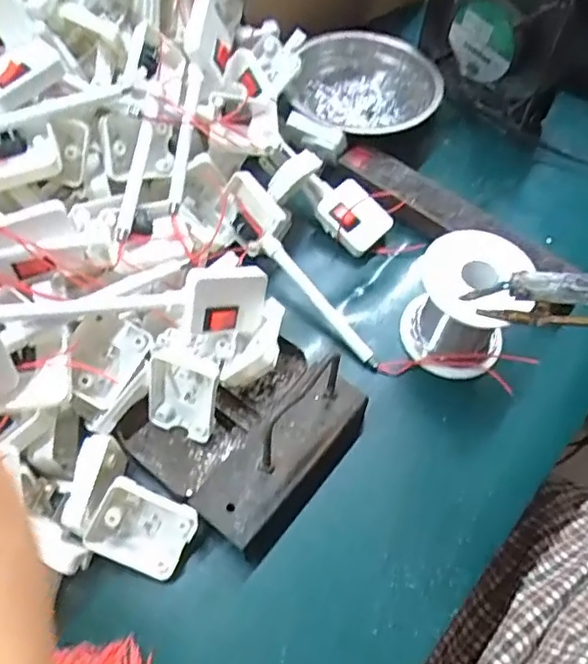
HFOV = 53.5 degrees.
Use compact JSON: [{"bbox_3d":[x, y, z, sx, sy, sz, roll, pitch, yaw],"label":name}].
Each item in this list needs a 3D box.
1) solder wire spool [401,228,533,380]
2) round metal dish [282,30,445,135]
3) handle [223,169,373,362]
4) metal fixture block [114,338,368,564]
[{"bbox_3d":[0.103,-0.016,0.357,0.060,0.067,0.060,2,59,-3],"label":"solder wire spool"},{"bbox_3d":[0.058,-0.196,0.476,0.117,0.030,0.115,2,59,-3],"label":"round metal dish"},{"bbox_3d":[0.001,-0.041,0.384,0.024,0.028,0.147,-33,81,-21],"label":"handle"},{"bbox_3d":[-0.025,0.051,0.335,0.106,0.025,0.112,36,63,16],"label":"metal fixture block"}]

